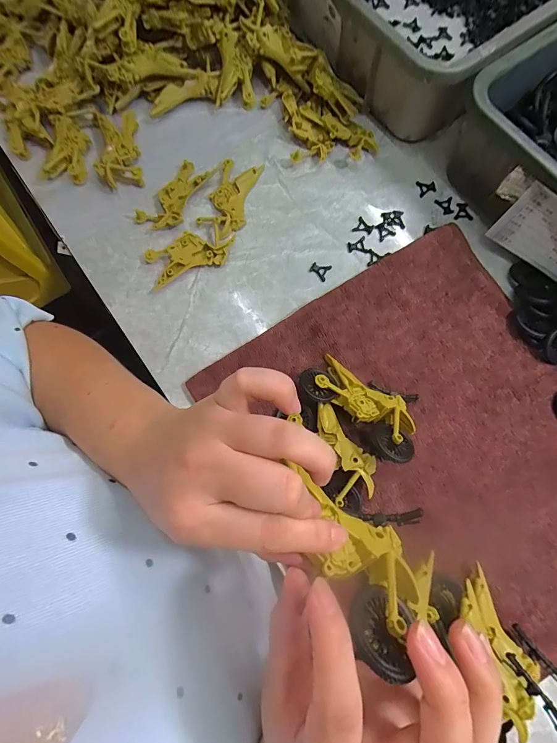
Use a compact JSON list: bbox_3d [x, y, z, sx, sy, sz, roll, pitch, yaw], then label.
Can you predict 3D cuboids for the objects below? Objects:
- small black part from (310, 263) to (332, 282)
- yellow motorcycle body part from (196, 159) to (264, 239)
[{"bbox_3d":[0.046,-0.113,0.397,0.021,0.004,0.021,23,77,7],"label":"small black part"},{"bbox_3d":[-0.055,-0.204,0.416,0.049,0.013,0.095,19,77,6],"label":"yellow motorcycle body part"}]

